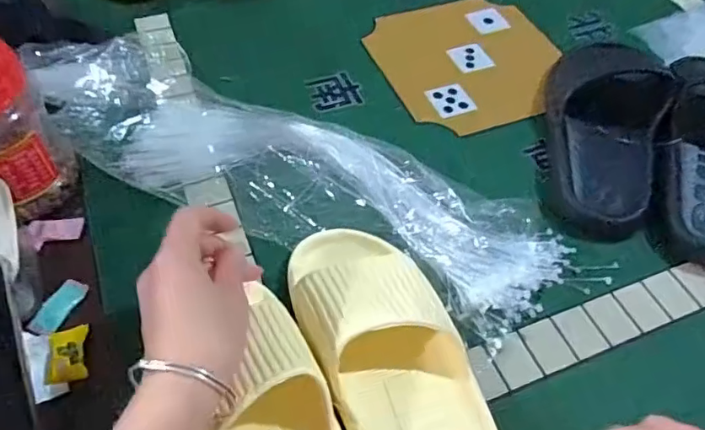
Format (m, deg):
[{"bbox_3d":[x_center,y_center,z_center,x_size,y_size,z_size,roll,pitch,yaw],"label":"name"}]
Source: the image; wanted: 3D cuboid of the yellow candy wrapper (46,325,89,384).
[{"bbox_3d":[-0.209,0.100,0.389,0.025,0.009,0.044,-10,56,-12],"label":"yellow candy wrapper"}]

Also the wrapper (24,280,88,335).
[{"bbox_3d":[-0.229,0.072,0.416,0.015,0.013,0.049,17,55,8],"label":"wrapper"}]

